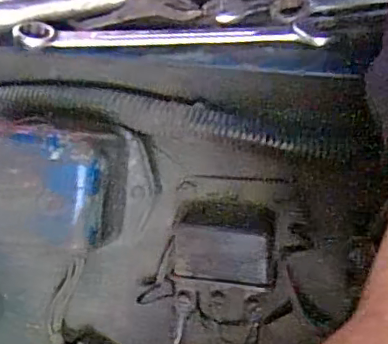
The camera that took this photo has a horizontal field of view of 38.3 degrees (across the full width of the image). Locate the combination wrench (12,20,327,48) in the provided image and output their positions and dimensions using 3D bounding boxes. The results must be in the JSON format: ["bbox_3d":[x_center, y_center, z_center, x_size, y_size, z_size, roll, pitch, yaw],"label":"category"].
[{"bbox_3d":[-0.013,-0.075,0.297,0.157,0.012,0.027,-3,41,0],"label":"combination wrench"}]

